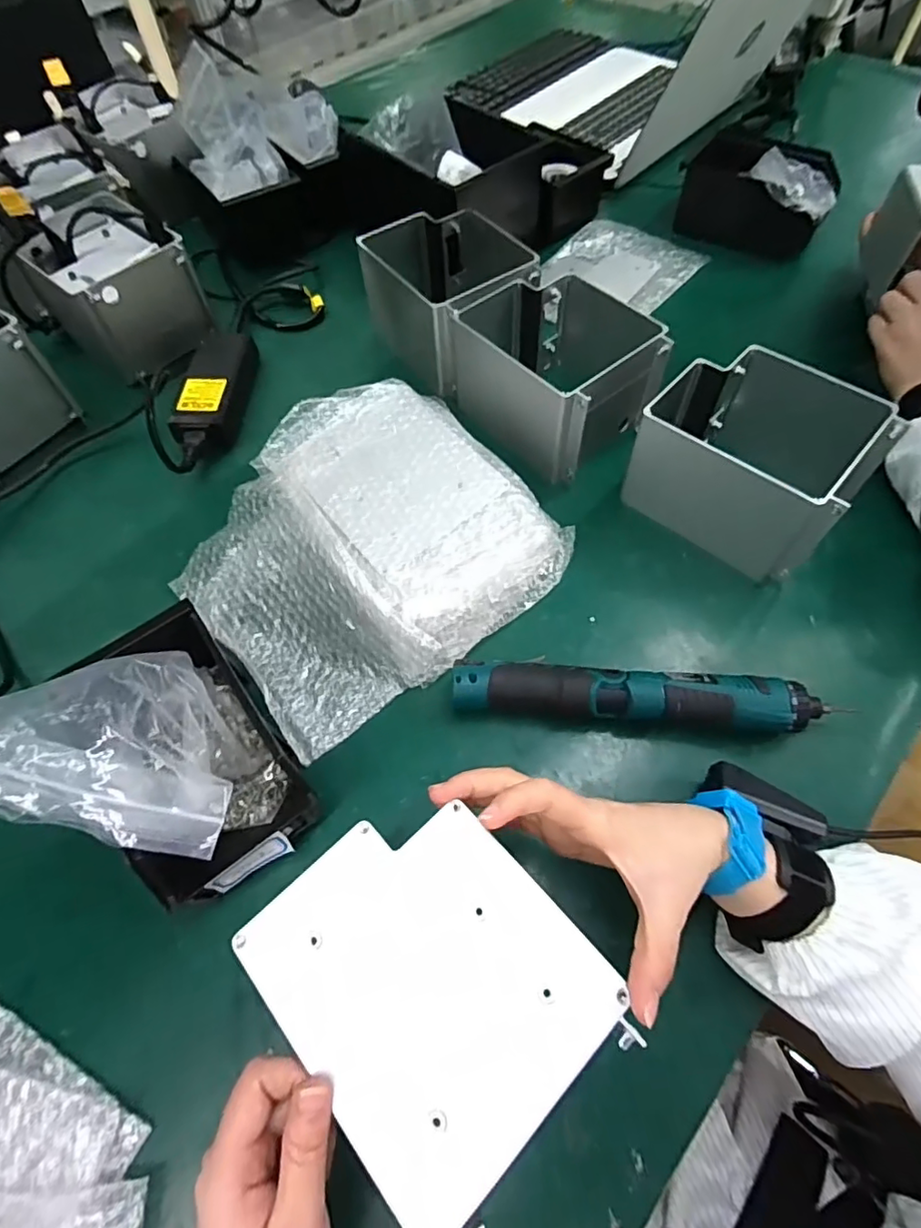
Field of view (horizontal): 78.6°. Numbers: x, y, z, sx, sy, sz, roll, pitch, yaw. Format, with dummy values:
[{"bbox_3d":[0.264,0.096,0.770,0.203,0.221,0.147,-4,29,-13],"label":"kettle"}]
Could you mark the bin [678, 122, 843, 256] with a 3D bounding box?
[{"bbox_3d":[0.366,-0.521,0.693,0.170,0.091,0.111,25,65,16],"label":"bin"}]

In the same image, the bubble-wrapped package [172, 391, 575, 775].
[{"bbox_3d":[-0.083,-0.060,0.472,0.272,0.078,0.249,-38,66,-17],"label":"bubble-wrapped package"}]

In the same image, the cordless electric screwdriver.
[{"bbox_3d":[0.136,0.065,0.415,0.285,0.044,0.040,3,61,5],"label":"cordless electric screwdriver"}]

